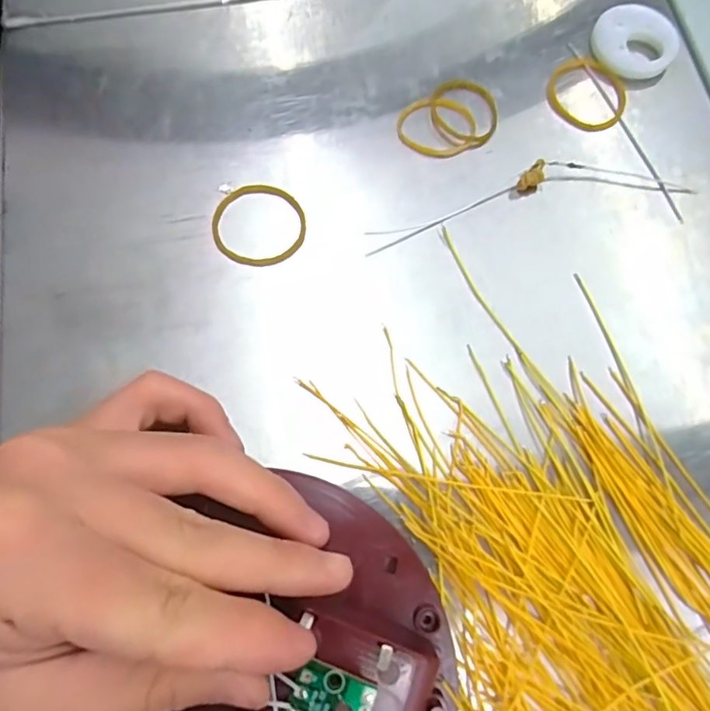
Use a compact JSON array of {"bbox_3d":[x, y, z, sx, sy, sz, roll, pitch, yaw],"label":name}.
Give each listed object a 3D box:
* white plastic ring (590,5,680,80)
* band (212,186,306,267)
[{"bbox_3d":[0.124,-0.138,0.245,0.036,0.012,0.036,1,72,-2],"label":"white plastic ring"},{"bbox_3d":[-0.037,-0.051,0.214,0.035,0.004,0.033,1,72,-2],"label":"band"}]

